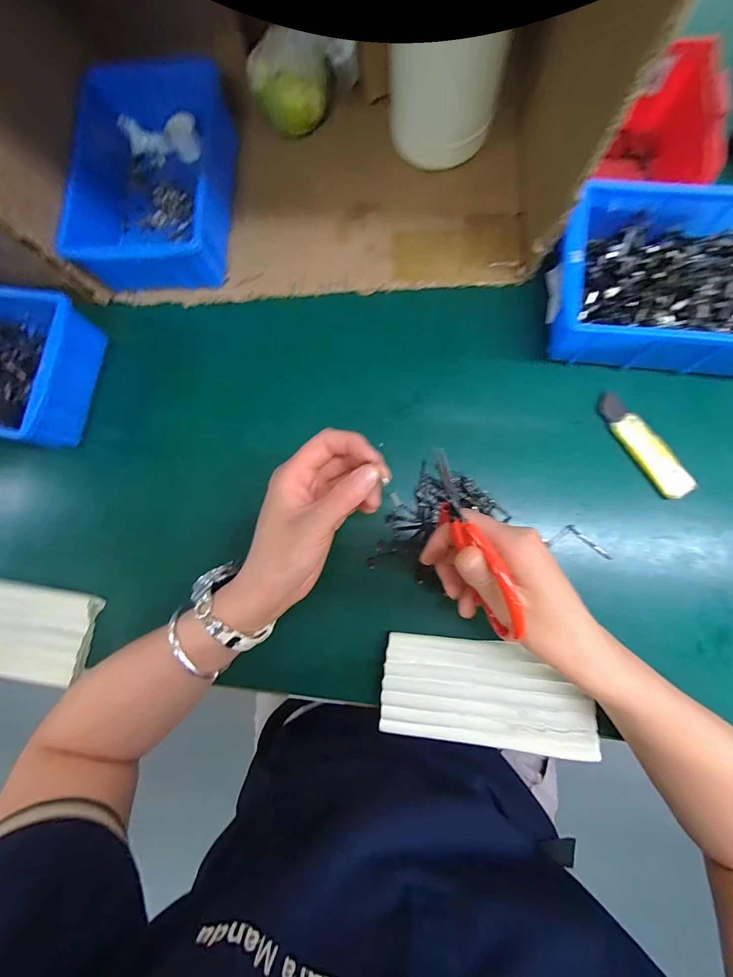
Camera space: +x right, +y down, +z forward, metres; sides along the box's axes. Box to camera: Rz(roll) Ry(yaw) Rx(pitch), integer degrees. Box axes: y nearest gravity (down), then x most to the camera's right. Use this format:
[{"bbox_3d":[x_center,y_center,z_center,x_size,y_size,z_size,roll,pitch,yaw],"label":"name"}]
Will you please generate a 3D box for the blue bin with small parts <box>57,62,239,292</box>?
[{"bbox_3d":[-0.207,-0.309,0.374,0.137,0.064,0.210,3,83,5],"label":"blue bin with small parts"}]

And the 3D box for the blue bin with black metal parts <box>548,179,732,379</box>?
[{"bbox_3d":[0.267,-0.179,0.319,0.206,0.065,0.144,11,83,6],"label":"blue bin with black metal parts"}]

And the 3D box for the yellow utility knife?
[{"bbox_3d":[0.244,-0.038,0.330,0.028,0.006,0.105,-34,81,-1],"label":"yellow utility knife"}]

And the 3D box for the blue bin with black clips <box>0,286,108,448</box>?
[{"bbox_3d":[-0.377,-0.123,0.367,0.213,0.068,0.144,16,84,6],"label":"blue bin with black clips"}]

